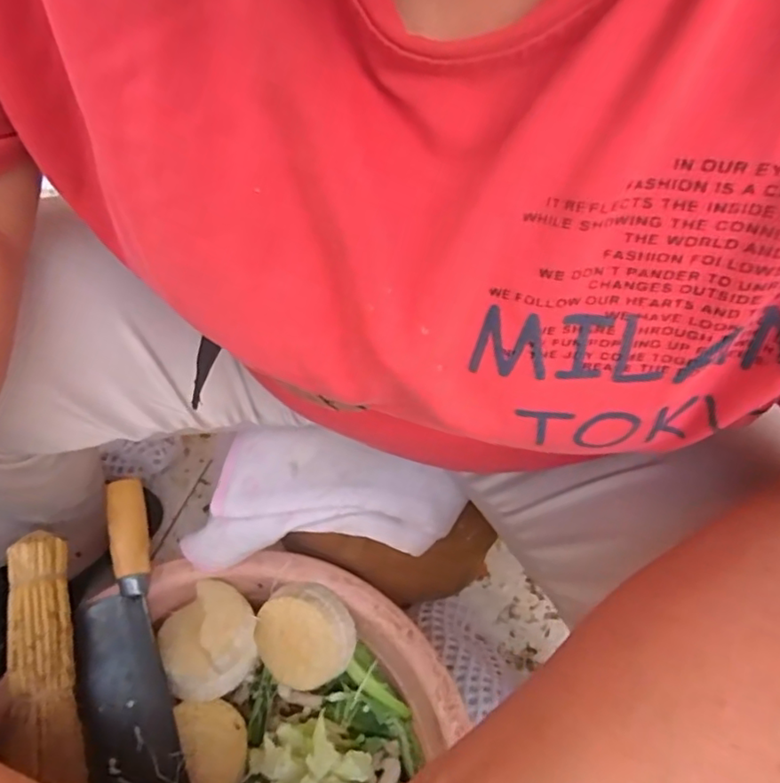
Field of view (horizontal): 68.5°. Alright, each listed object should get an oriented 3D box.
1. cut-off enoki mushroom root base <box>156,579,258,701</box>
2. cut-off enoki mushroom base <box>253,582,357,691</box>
[{"bbox_3d":[-0.157,0.207,0.485,0.078,0.056,0.084,2,53,-3],"label":"cut-off enoki mushroom root base"},{"bbox_3d":[-0.076,0.211,0.497,0.085,0.027,0.079,35,99,17],"label":"cut-off enoki mushroom base"}]

